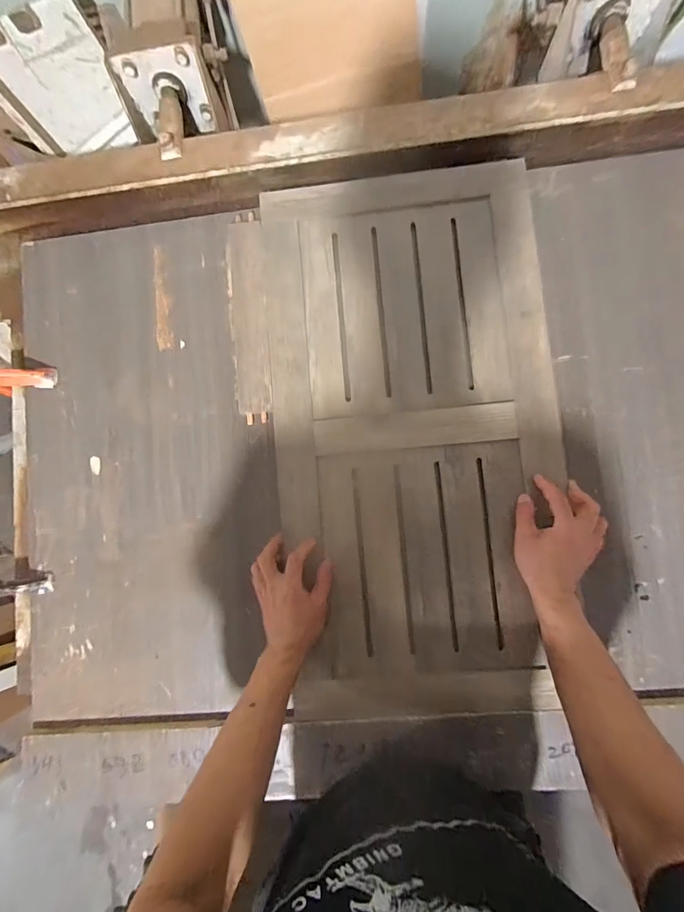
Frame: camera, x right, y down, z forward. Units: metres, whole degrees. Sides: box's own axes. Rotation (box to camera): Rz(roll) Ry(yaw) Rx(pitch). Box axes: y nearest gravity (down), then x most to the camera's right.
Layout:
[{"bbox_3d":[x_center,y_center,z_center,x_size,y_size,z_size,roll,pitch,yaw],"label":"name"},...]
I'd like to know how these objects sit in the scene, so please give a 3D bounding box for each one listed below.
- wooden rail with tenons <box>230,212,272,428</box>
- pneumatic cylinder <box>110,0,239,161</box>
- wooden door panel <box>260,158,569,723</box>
[{"bbox_3d":[-0.139,-0.208,0.582,0.056,0.014,0.312,-5,85,4],"label":"wooden rail with tenons"},{"bbox_3d":[-0.266,-0.629,0.634,0.151,0.134,0.331,-2,86,4],"label":"pneumatic cylinder"},{"bbox_3d":[0.099,-0.031,0.548,0.383,0.028,0.747,-4,85,4],"label":"wooden door panel"}]

